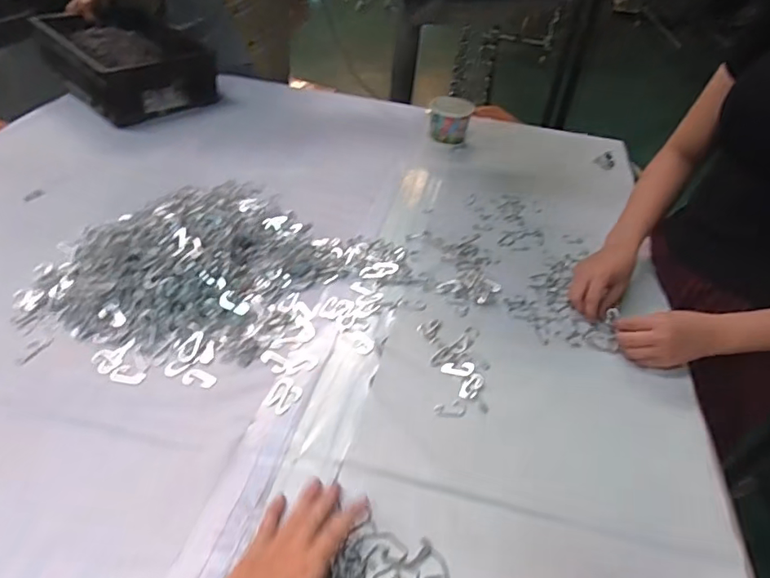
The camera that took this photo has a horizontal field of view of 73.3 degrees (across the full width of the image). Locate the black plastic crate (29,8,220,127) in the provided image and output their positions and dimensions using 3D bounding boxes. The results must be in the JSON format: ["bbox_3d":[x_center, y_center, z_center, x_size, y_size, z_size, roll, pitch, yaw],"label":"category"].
[{"bbox_3d":[-0.574,-0.511,1.174,0.346,0.121,0.283,35,49,30],"label":"black plastic crate"}]

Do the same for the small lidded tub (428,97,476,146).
[{"bbox_3d":[0.139,-0.355,1.100,0.085,0.079,0.096,5,41,-1],"label":"small lidded tub"}]

